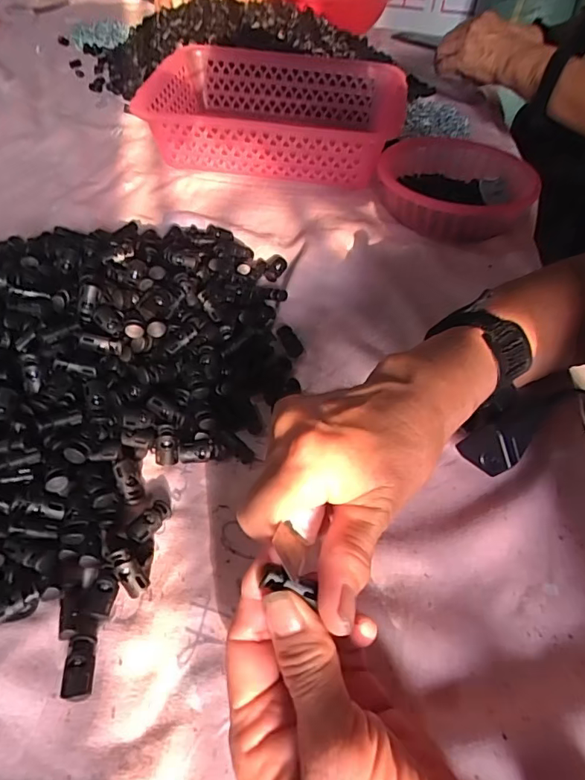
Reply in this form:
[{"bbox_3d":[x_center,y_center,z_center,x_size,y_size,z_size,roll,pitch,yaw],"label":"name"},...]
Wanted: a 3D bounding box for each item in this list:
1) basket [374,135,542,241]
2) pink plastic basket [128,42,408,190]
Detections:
[{"bbox_3d":[0.180,-0.230,0.553,0.152,0.058,0.169,1,48,-3],"label":"basket"},{"bbox_3d":[-0.019,-0.362,0.623,0.307,0.076,0.218,10,48,5],"label":"pink plastic basket"}]

